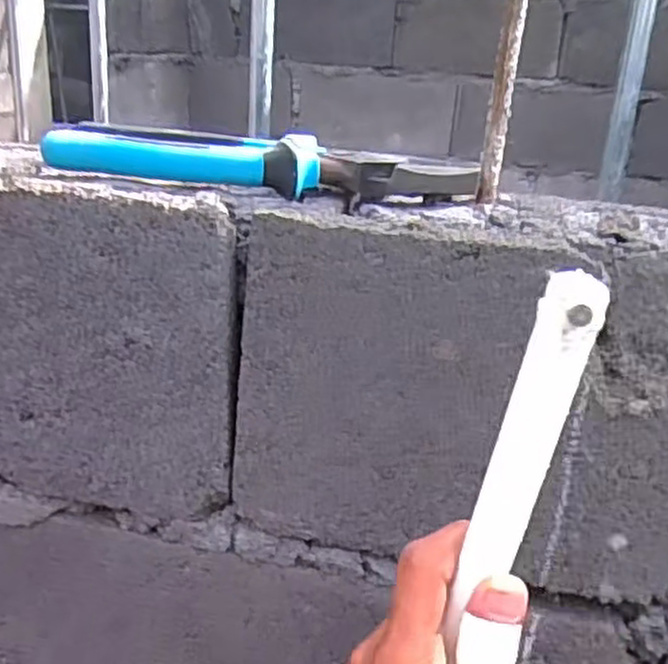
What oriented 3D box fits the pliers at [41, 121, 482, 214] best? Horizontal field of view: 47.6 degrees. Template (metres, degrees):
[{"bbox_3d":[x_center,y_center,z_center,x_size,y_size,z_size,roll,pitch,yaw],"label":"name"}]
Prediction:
[{"bbox_3d":[-0.038,-0.091,0.410,0.227,0.028,0.041,6,21,6],"label":"pliers"}]

